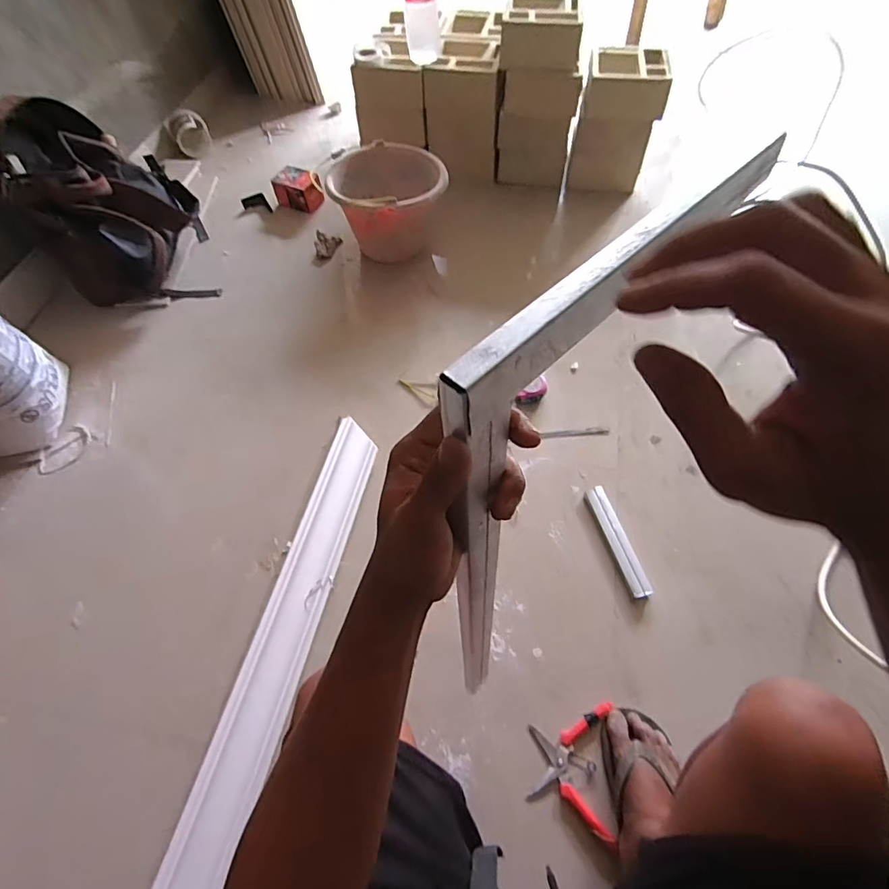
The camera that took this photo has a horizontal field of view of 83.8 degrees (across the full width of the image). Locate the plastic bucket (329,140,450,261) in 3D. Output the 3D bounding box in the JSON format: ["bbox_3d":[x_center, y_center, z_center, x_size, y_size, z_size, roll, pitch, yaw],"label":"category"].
[{"bbox_3d":[-0.144,-0.606,1.318,0.281,0.238,0.281,-1,58,2],"label":"plastic bucket"}]

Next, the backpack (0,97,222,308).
[{"bbox_3d":[-0.835,-0.602,1.238,0.344,0.351,0.401,-20,59,-10],"label":"backpack"}]

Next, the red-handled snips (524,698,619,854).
[{"bbox_3d":[0.180,0.459,0.714,0.118,0.022,0.162,7,58,7],"label":"red-handled snips"}]

